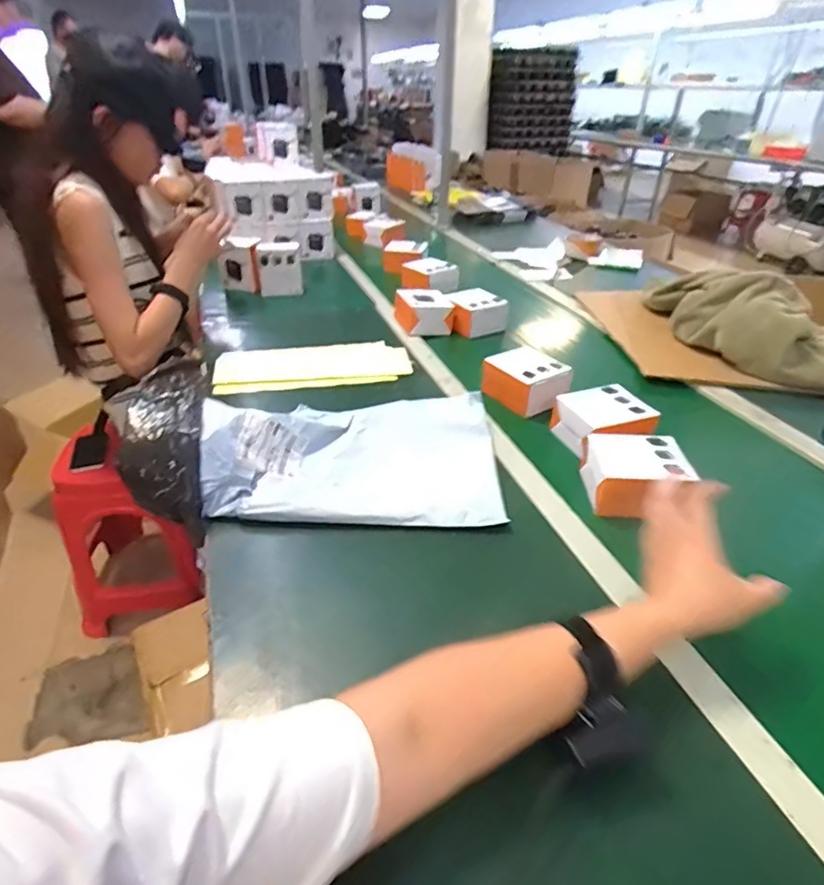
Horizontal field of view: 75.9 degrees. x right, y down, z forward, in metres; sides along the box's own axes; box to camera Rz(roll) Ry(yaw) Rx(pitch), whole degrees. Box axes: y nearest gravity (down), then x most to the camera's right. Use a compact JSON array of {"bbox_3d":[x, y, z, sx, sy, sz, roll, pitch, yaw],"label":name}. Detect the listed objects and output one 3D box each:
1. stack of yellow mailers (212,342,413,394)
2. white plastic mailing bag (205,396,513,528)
[{"bbox_3d":[-0.185,-0.144,1.000,0.348,0.032,0.140,-6,35,-10],"label":"stack of yellow mailers"},{"bbox_3d":[-0.070,-0.001,0.713,0.367,0.092,0.247,0,35,-2],"label":"white plastic mailing bag"}]

